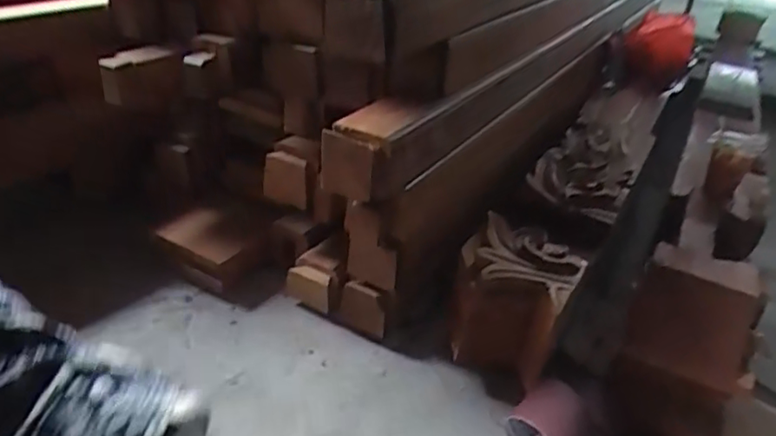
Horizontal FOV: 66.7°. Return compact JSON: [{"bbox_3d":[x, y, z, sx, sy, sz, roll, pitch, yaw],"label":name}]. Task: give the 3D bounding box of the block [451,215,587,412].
[{"bbox_3d":[0.211,0.152,1.010,0.188,0.203,0.206,15,31,16],"label":"block"}]

